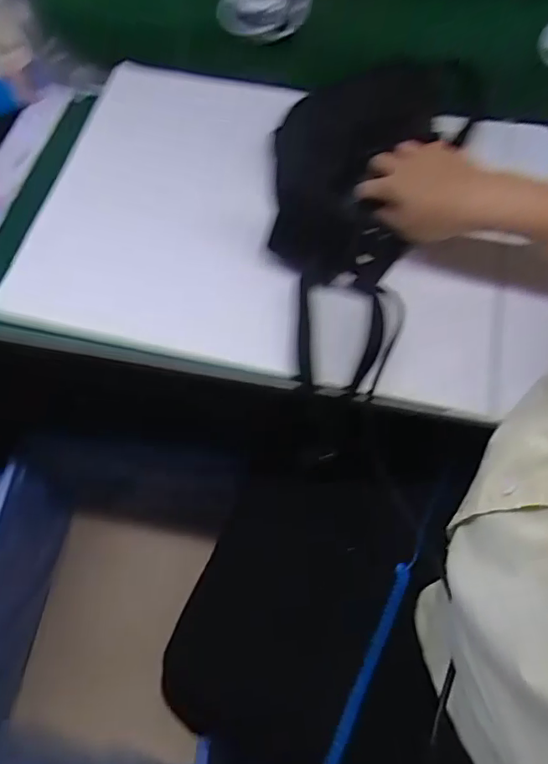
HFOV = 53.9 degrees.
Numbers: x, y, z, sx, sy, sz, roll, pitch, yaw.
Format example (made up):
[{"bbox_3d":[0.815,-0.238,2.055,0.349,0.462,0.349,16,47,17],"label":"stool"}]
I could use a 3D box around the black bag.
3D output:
[{"bbox_3d":[0.082,-0.177,0.540,0.178,0.051,0.374,15,71,8],"label":"black bag"}]

